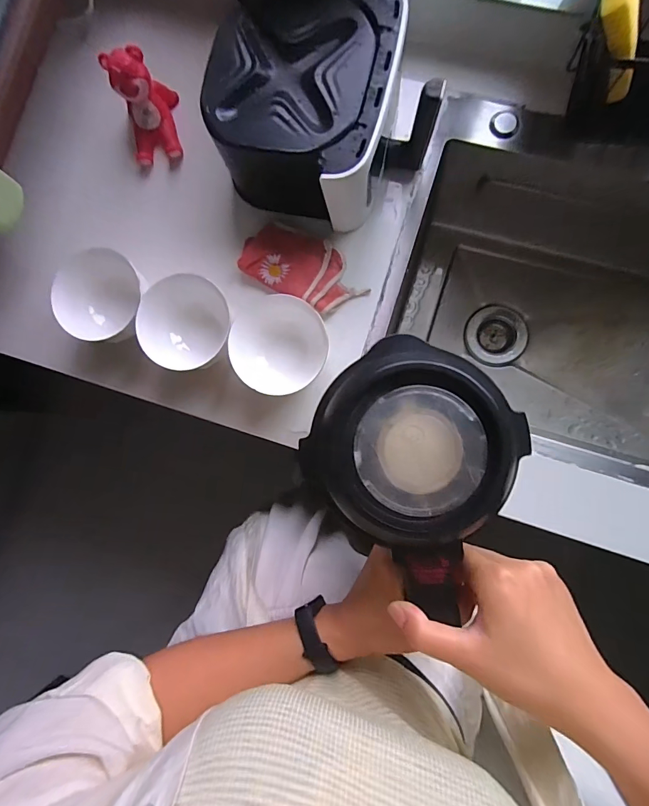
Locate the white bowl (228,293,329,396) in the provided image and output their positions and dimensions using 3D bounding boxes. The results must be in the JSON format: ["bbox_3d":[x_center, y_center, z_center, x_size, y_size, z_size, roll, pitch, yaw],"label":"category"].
[{"bbox_3d":[-0.056,-0.074,0.511,0.110,0.064,0.125,10,88,6],"label":"white bowl"}]

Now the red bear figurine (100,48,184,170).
[{"bbox_3d":[-0.252,-0.404,0.544,0.074,0.089,0.097,-4,86,6],"label":"red bear figurine"}]

